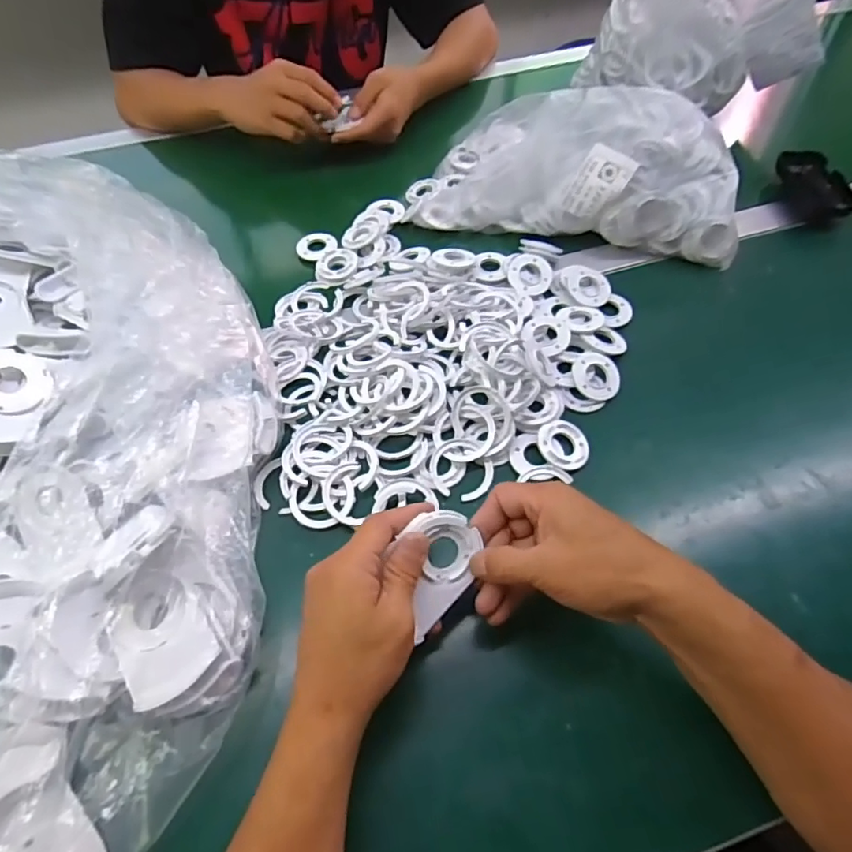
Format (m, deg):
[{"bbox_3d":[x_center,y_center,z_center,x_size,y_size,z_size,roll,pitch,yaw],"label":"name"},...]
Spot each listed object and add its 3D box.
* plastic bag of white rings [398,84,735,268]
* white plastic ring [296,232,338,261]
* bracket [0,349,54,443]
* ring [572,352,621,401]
[{"bbox_3d":[0.170,-0.301,0.593,0.331,0.095,0.199,12,59,9],"label":"plastic bag of white rings"},{"bbox_3d":[-0.121,-0.199,0.601,0.044,0.008,0.041,-1,56,1],"label":"white plastic ring"},{"bbox_3d":[-0.338,-0.023,0.438,0.057,0.015,0.076,12,65,-23],"label":"bracket"},{"bbox_3d":[0.150,-0.044,0.480,0.041,0.007,0.044,2,78,-8],"label":"ring"}]

